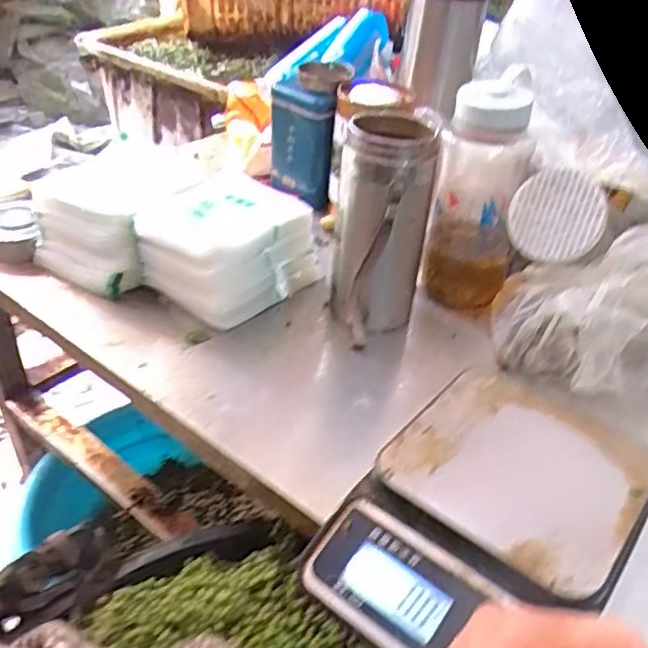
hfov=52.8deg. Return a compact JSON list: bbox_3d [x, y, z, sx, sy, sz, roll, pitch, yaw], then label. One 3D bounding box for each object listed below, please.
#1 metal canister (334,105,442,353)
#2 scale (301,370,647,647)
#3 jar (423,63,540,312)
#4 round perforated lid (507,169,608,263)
[{"bbox_3d":[0.048,-0.080,0.573,0.081,0.186,0.099,10,37,8],"label":"metal canister"},{"bbox_3d":[0.106,0.121,0.408,0.148,0.058,0.209,29,43,29],"label":"scale"},{"bbox_3d":[0.152,-0.124,0.629,0.081,0.201,0.105,13,37,12],"label":"jar"},{"bbox_3d":[0.203,-0.094,0.573,0.079,0.078,0.007,8,3,32],"label":"round perforated lid"}]

